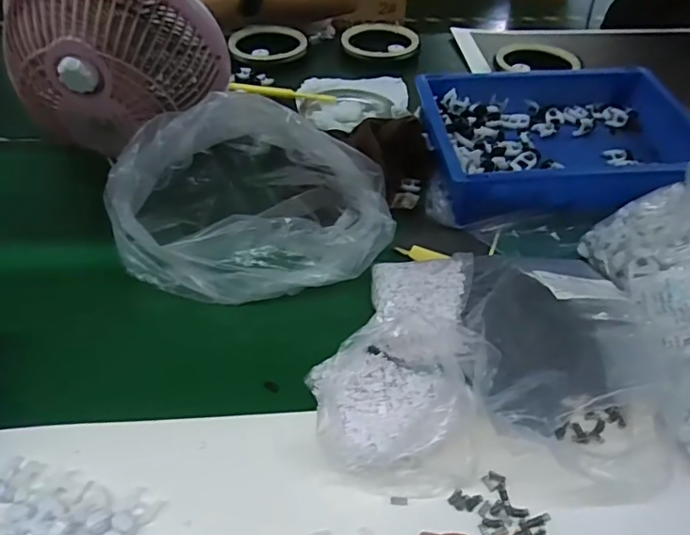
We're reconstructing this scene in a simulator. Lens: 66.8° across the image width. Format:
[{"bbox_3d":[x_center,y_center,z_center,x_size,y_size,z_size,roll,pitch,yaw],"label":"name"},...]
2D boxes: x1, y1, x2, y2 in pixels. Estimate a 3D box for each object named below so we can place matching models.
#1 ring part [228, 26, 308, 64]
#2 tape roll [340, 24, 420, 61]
[{"bbox_3d":[-0.125,-0.367,0.850,0.121,0.017,0.126,-7,47,-7],"label":"ring part"},{"bbox_3d":[0.060,-0.373,0.866,0.126,0.022,0.103,21,50,19],"label":"tape roll"}]

